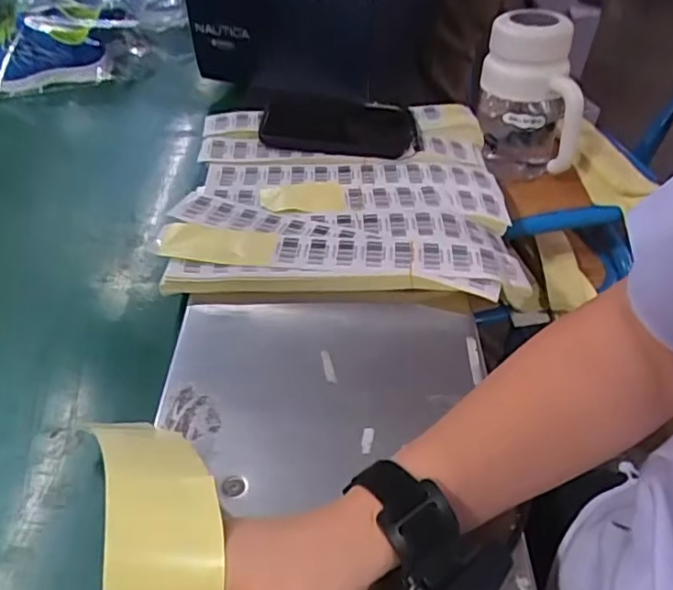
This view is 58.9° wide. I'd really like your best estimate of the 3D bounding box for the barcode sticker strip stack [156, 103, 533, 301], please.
[{"bbox_3d":[0.009,-0.107,0.640,0.334,0.049,0.322,3,43,1],"label":"barcode sticker strip stack"}]

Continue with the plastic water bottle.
[{"bbox_3d":[0.233,-0.232,0.717,0.118,0.183,0.096,11,44,10],"label":"plastic water bottle"}]

